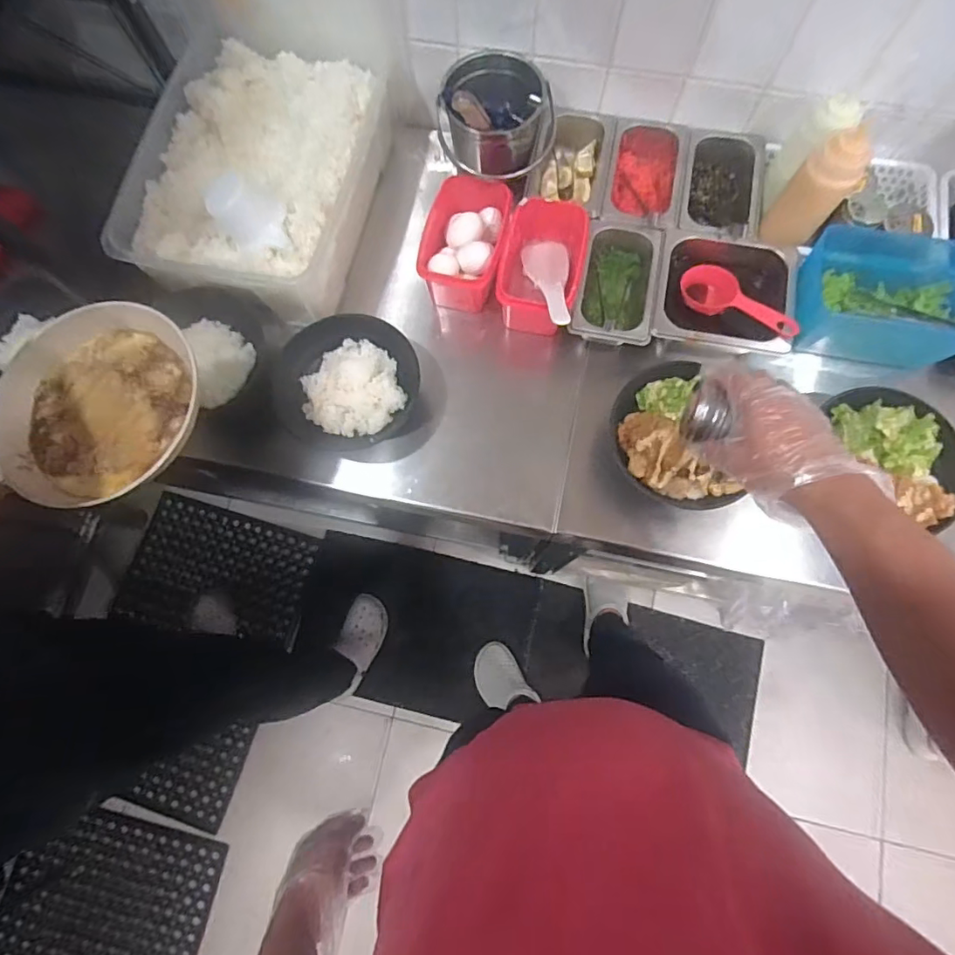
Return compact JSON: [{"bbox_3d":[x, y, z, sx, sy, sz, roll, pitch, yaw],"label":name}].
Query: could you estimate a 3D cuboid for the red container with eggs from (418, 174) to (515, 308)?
[{"bbox_3d":[-0.014,-0.319,0.737,0.111,0.077,0.166,10,76,4],"label":"red container with eggs"}]

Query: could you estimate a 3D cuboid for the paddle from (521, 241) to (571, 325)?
[{"bbox_3d":[0.095,-0.255,0.700,0.062,0.015,0.204,-1,47,1],"label":"paddle"}]

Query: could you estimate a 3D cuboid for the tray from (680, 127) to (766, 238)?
[{"bbox_3d":[0.336,-0.394,0.750,0.107,0.071,0.182,9,76,3],"label":"tray"}]

